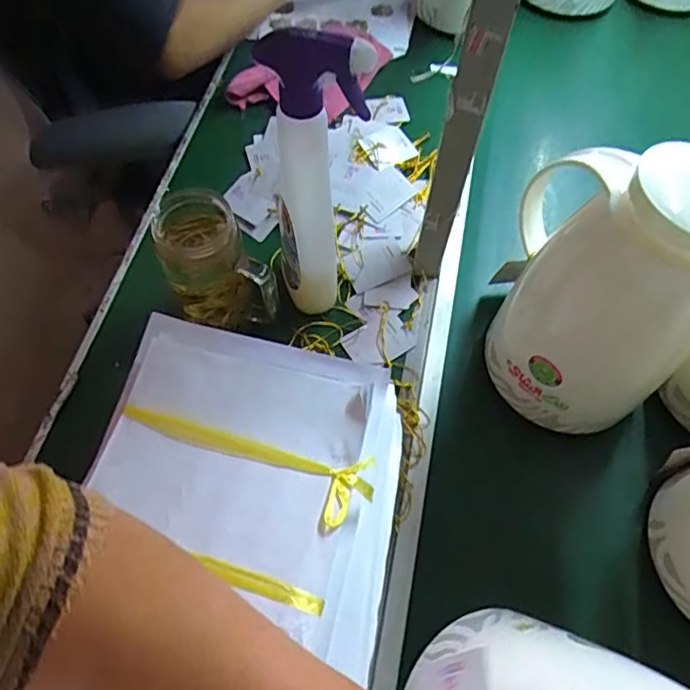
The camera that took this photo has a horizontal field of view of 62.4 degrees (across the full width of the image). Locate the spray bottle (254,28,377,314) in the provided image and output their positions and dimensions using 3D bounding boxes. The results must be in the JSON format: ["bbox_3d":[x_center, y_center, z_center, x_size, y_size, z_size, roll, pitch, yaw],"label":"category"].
[{"bbox_3d":[-0.025,-0.125,0.492,0.076,0.289,0.049,-1,62,-3],"label":"spray bottle"}]

